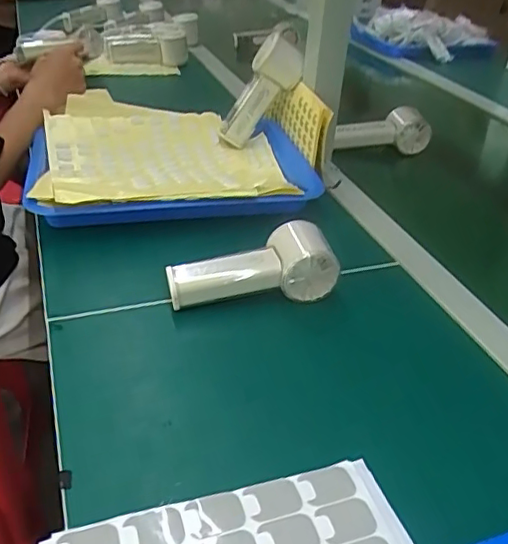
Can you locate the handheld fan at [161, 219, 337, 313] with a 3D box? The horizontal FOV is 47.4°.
[{"bbox_3d":[-0.003,-0.003,0.526,0.149,0.065,0.050,-3,35,-11],"label":"handheld fan"}]

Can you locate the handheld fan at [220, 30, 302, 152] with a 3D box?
[{"bbox_3d":[0.002,-0.241,0.776,0.061,0.152,0.045,23,16,-44],"label":"handheld fan"}]

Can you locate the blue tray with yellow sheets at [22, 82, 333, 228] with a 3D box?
[{"bbox_3d":[-0.092,-0.150,0.700,0.339,0.076,0.239,-5,35,-14],"label":"blue tray with yellow sheets"}]

